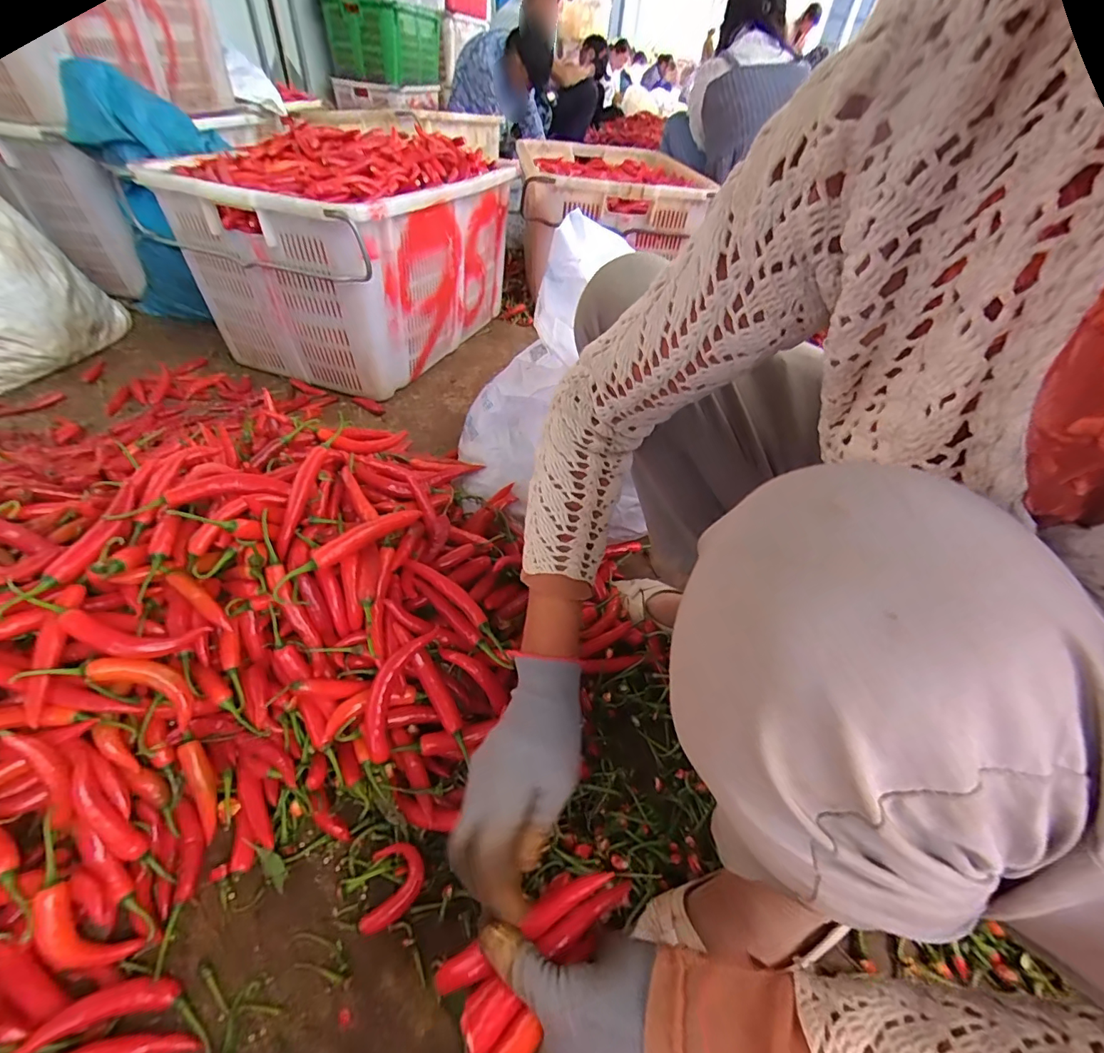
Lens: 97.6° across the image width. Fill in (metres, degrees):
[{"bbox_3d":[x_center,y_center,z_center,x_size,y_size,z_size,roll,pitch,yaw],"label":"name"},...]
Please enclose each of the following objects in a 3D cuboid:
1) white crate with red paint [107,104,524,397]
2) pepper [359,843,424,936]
[{"bbox_3d":[-0.404,-0.597,1.070,0.444,0.396,0.624,17,45,11],"label":"white crate with red paint"},{"bbox_3d":[-0.137,0.315,0.422,0.045,0.015,0.062,4,44,-2],"label":"pepper"}]

